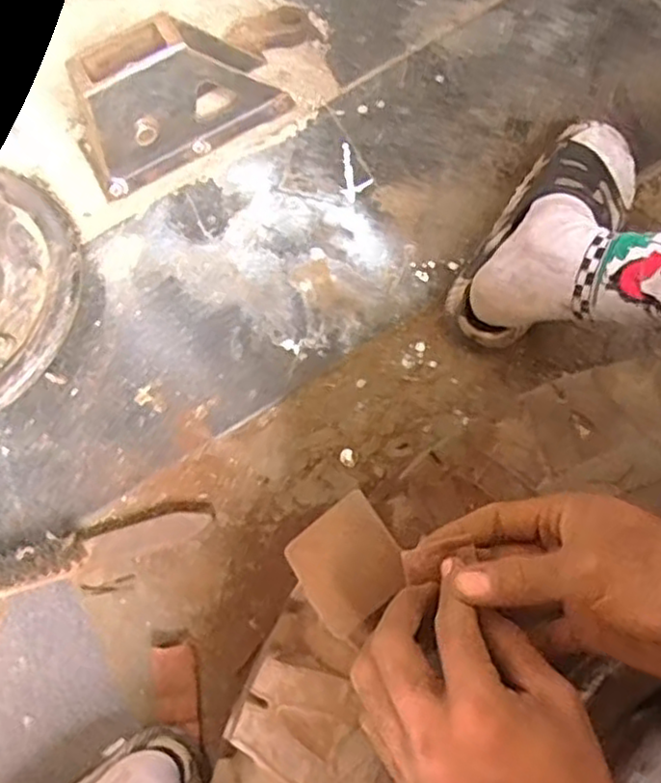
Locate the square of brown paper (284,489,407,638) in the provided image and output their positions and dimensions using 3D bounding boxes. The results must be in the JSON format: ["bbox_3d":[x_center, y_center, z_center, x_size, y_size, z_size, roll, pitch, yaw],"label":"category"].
[{"bbox_3d":[0.010,0.102,0.420,0.063,0.005,0.065,-39,62,4],"label":"square of brown paper"}]

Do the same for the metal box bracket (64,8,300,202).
[{"bbox_3d":[-0.173,-0.331,0.770,0.238,0.130,0.082,-30,75,-7],"label":"metal box bracket"}]

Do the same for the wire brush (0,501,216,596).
[{"bbox_3d":[-0.227,0.150,0.666,0.229,0.041,0.059,-14,74,-2],"label":"wire brush"}]

